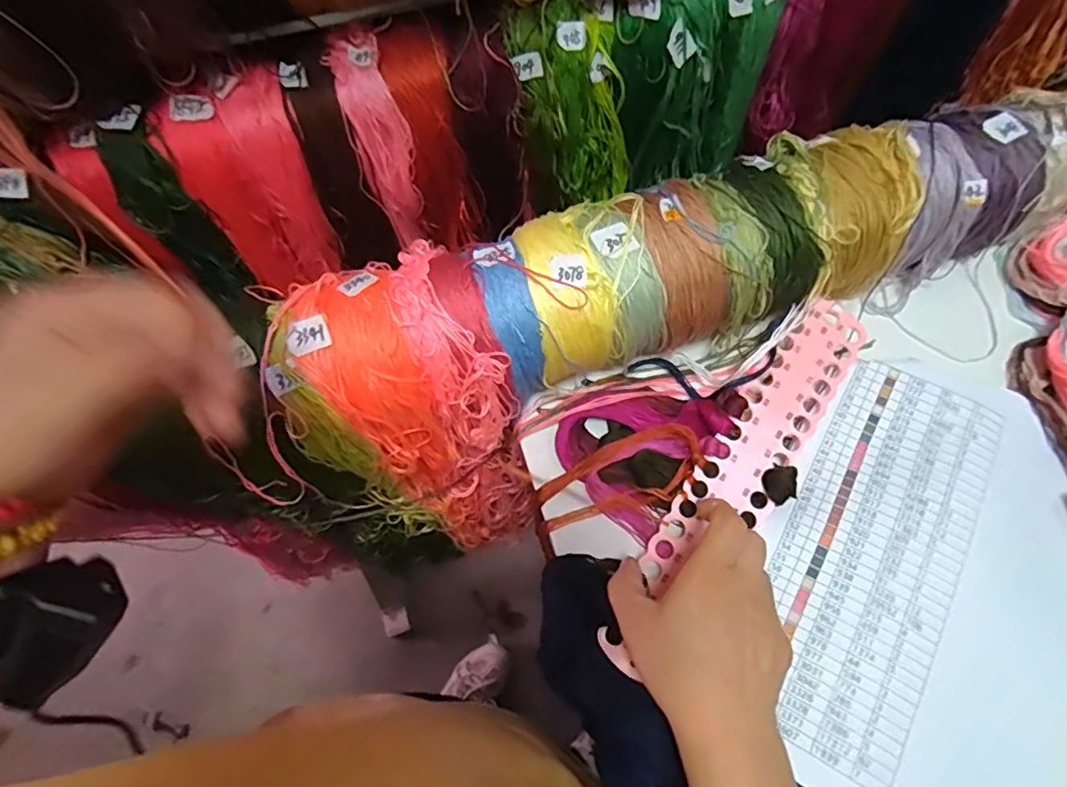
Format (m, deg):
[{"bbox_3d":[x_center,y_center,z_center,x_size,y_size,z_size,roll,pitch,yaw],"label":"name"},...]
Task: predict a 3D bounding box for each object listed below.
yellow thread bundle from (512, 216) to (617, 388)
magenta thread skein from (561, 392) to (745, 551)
[{"bbox_3d":[0.020,-0.068,0.392,0.050,0.077,0.096,-15,68,-4],"label":"yellow thread bundle"},{"bbox_3d":[0.076,0.033,0.406,0.102,0.027,0.097,-42,72,-14],"label":"magenta thread skein"}]

